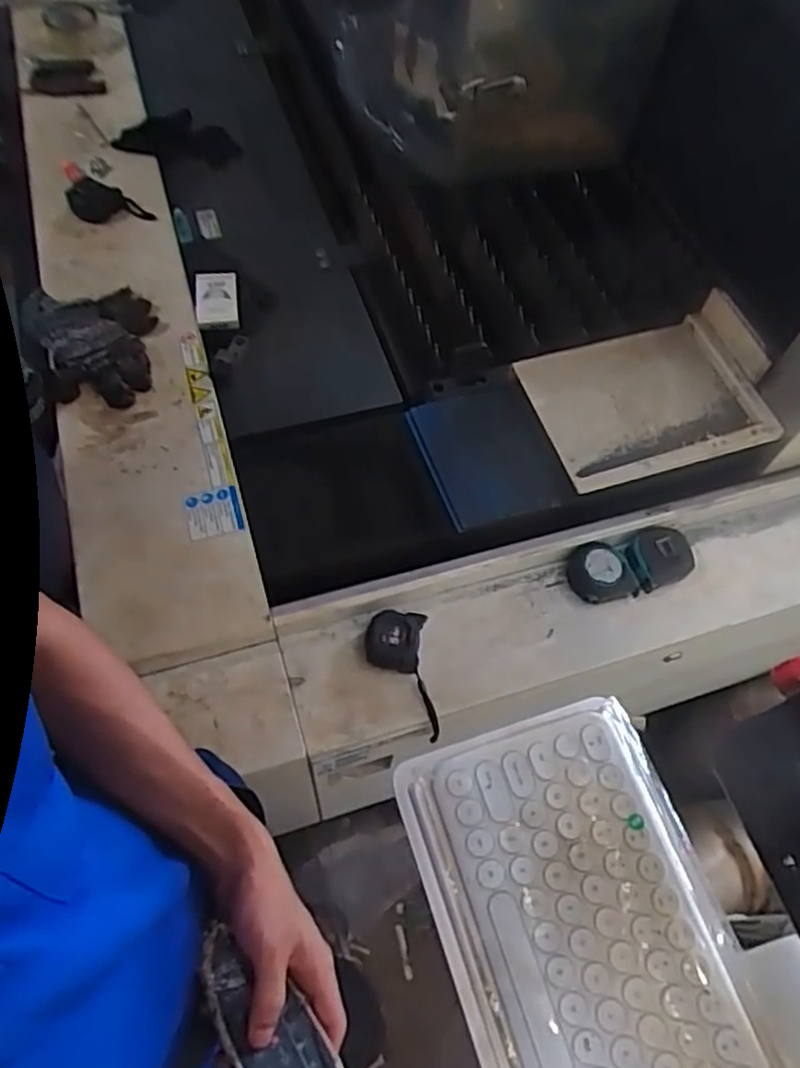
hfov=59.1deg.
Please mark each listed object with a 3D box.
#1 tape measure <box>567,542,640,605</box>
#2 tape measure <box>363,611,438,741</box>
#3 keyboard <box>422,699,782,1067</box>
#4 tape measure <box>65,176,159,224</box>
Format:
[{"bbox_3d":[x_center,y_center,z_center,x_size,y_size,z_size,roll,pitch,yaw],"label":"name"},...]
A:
[{"bbox_3d":[0.256,0.051,0.897,0.084,0.040,0.075,-3,61,-6],"label":"tape measure"},{"bbox_3d":[0.000,0.161,0.821,0.074,0.051,0.142,-3,61,-6],"label":"tape measure"},{"bbox_3d":[0.127,0.256,0.415,0.144,0.018,0.284,-15,63,-12],"label":"keyboard"},{"bbox_3d":[-0.447,-0.507,1.086,0.127,0.028,0.066,10,60,2],"label":"tape measure"}]

